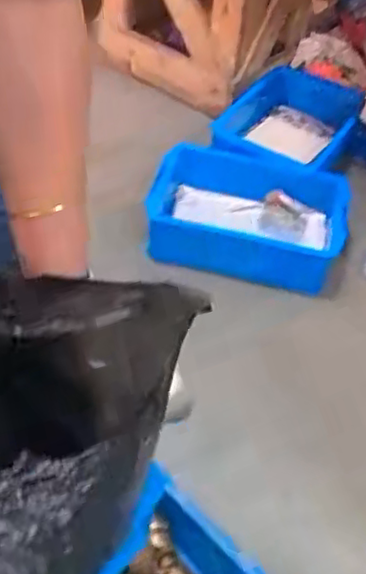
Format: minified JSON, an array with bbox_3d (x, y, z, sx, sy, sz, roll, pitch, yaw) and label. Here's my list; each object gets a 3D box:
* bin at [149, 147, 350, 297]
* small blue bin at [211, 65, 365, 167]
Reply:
[{"bbox_3d":[0.133,-0.153,1.346,0.362,0.152,0.330,14,46,7],"label":"bin"},{"bbox_3d":[0.245,-0.358,1.584,0.259,0.160,0.382,21,48,14],"label":"small blue bin"}]

